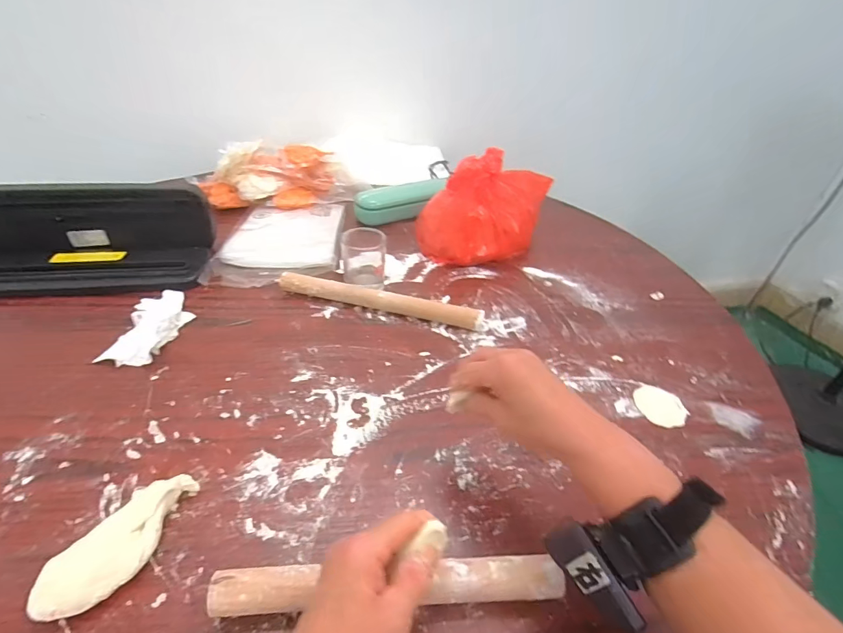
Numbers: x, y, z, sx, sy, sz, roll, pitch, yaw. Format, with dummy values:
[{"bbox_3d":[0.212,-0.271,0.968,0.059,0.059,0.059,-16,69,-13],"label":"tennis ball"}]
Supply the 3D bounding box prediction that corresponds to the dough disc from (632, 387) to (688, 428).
[{"bbox_3d":[0.277,0.103,0.482,0.054,0.006,0.055,3,38,-3],"label":"dough disc"}]

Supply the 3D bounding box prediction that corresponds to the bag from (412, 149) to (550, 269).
[{"bbox_3d":[0.112,-0.202,0.730,0.176,0.154,0.221,20,40,17],"label":"bag"}]

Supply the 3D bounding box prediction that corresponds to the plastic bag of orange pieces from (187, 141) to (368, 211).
[{"bbox_3d":[-0.279,-0.287,0.831,0.329,0.088,0.139,-9,40,-18],"label":"plastic bag of orange pieces"}]

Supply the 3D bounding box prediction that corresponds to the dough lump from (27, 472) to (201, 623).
[{"bbox_3d":[-0.225,0.173,0.319,0.043,0.026,0.114,24,42,22],"label":"dough lump"}]

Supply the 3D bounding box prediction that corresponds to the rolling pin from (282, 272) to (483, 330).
[{"bbox_3d":[-0.058,-0.021,0.581,0.284,0.029,0.025,13,39,9],"label":"rolling pin"}]

